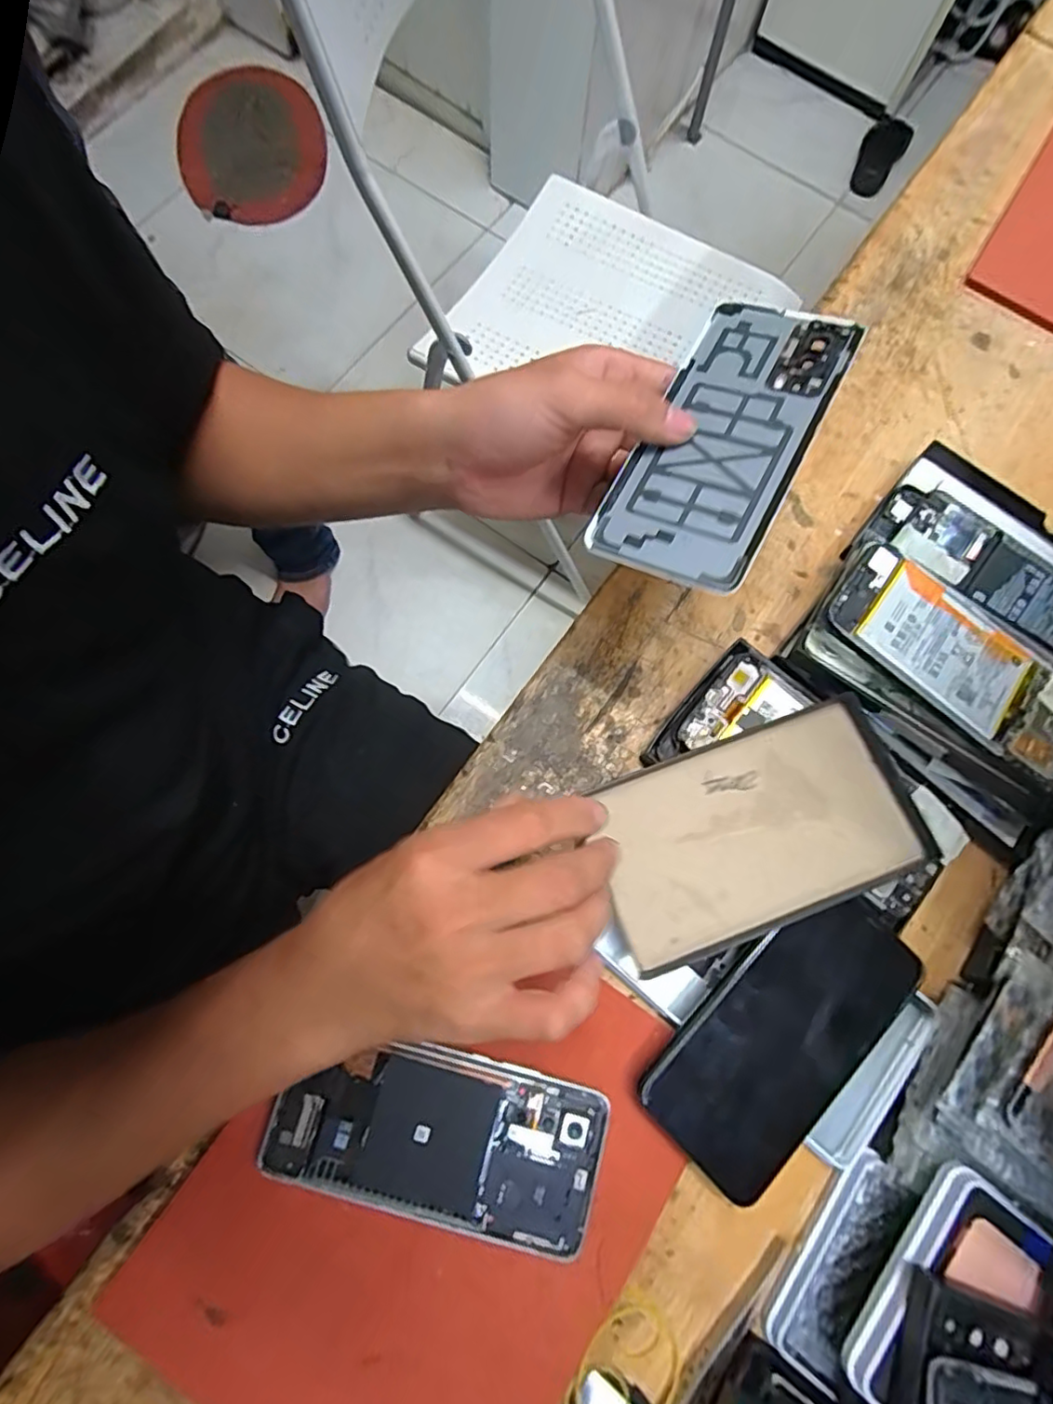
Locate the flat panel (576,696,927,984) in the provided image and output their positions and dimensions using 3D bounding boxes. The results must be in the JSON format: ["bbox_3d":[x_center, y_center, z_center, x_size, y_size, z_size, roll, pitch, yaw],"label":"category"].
[{"bbox_3d":[0.123,0.070,0.330,0.168,0.010,0.099,-20,74,-5],"label":"flat panel"}]

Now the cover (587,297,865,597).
[{"bbox_3d":[0.093,-0.124,0.282,0.073,0.005,0.155,25,79,21],"label":"cover"}]

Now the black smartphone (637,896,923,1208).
[{"bbox_3d":[0.133,0.169,0.306,0.151,0.013,0.078,-43,77,-11],"label":"black smartphone"}]

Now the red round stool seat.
[{"bbox_3d":[-0.591,-1.193,1.295,0.313,0.024,0.321,0,93,4],"label":"red round stool seat"}]

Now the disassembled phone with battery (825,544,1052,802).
[{"bbox_3d":[0.251,-0.021,0.342,0.163,0.007,0.072,40,74,5],"label":"disassembled phone with battery"}]

